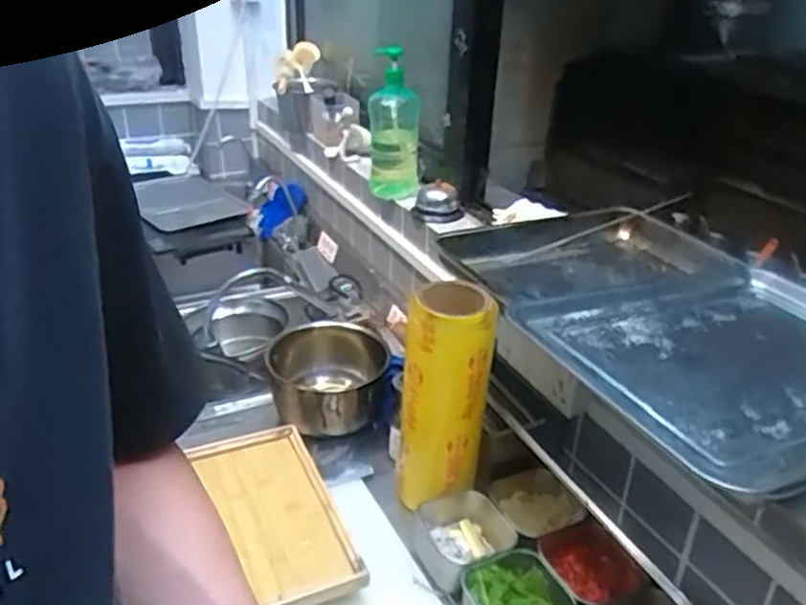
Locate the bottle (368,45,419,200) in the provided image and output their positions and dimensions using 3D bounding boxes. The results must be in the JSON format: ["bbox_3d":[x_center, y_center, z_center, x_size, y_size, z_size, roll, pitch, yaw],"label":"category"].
[{"bbox_3d":[-0.015,-0.335,1.317,0.091,0.256,0.096,3,28,1],"label":"bottle"}]

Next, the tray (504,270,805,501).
[{"bbox_3d":[0.363,0.048,0.787,0.407,0.048,0.395,-14,32,-27],"label":"tray"}]

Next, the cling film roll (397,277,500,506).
[{"bbox_3d":[0.053,0.127,0.889,0.102,0.305,0.078,8,28,10],"label":"cling film roll"}]

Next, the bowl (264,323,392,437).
[{"bbox_3d":[-0.115,0.121,1.087,0.175,0.120,0.175,2,28,-1],"label":"bowl"}]

